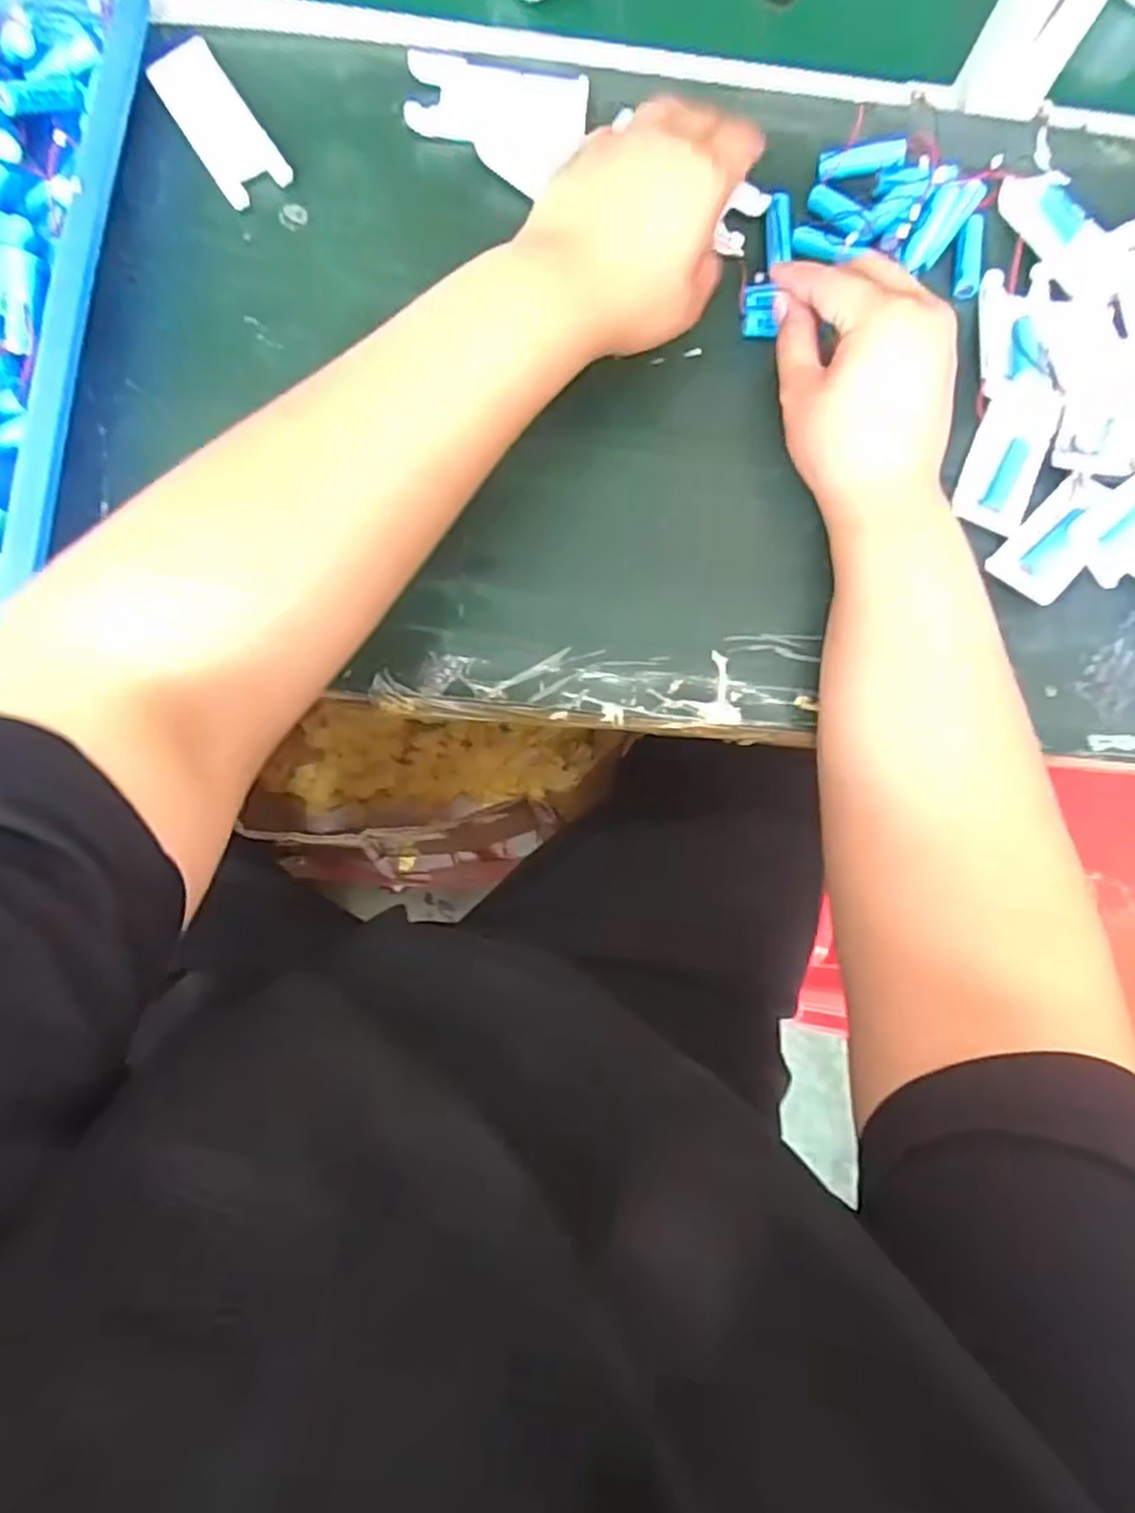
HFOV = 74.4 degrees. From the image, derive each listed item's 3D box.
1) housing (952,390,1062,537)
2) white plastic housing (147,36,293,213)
[{"bbox_3d":[0.251,-0.169,0.426,0.037,0.019,0.083,21,78,1],"label":"housing"},{"bbox_3d":[-0.202,-0.366,0.434,0.040,0.010,0.094,-35,83,-9],"label":"white plastic housing"}]

